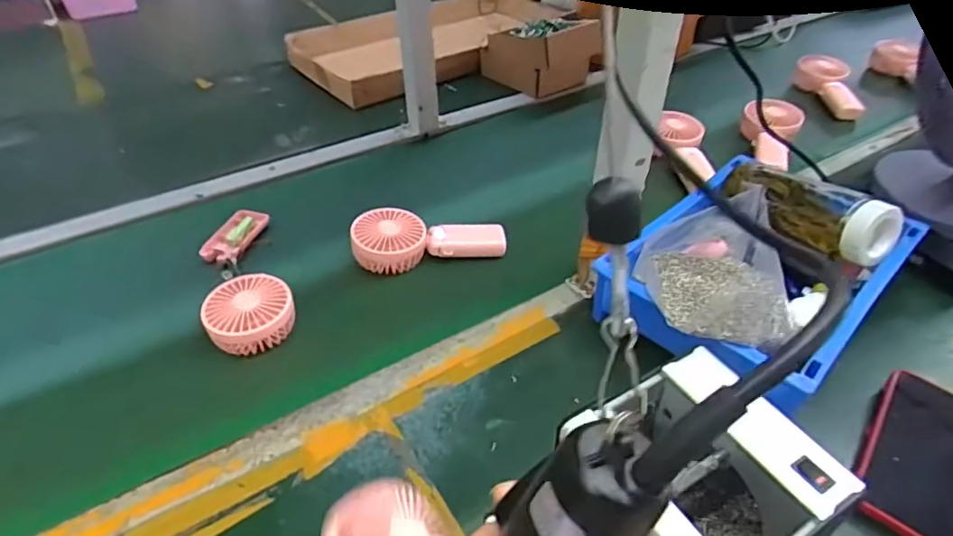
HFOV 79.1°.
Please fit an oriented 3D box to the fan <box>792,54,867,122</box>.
[{"bbox_3d":[0.620,-0.324,1.026,0.072,0.055,0.195,6,42,4],"label":"fan"}]

